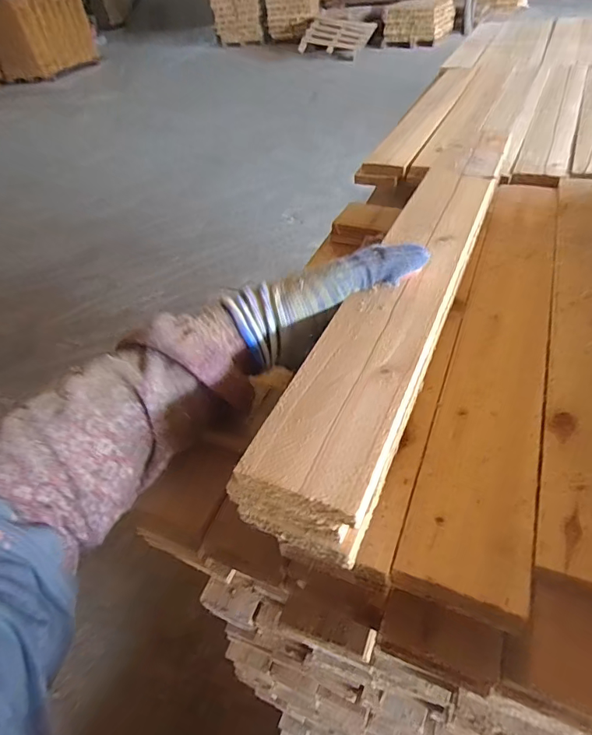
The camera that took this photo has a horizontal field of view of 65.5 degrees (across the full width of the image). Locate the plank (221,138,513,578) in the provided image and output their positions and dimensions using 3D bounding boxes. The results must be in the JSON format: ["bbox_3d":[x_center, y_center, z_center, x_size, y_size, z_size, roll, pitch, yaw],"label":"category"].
[{"bbox_3d":[0.097,-0.079,0.356,0.067,0.036,0.465,16,48,20],"label":"plank"}]

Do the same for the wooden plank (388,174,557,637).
[{"bbox_3d":[0.171,-0.041,0.375,0.061,0.023,0.462,15,46,19],"label":"wooden plank"}]

